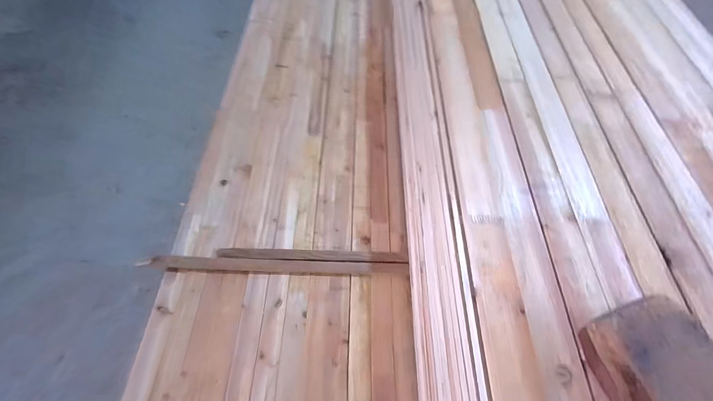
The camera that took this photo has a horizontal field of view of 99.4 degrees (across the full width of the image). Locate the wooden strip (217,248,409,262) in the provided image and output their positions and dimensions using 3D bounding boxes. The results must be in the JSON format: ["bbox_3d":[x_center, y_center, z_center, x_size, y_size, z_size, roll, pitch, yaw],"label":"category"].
[{"bbox_3d":[-0.107,0.141,0.782,0.477,0.016,0.029,2,62,-2],"label":"wooden strip"}]

